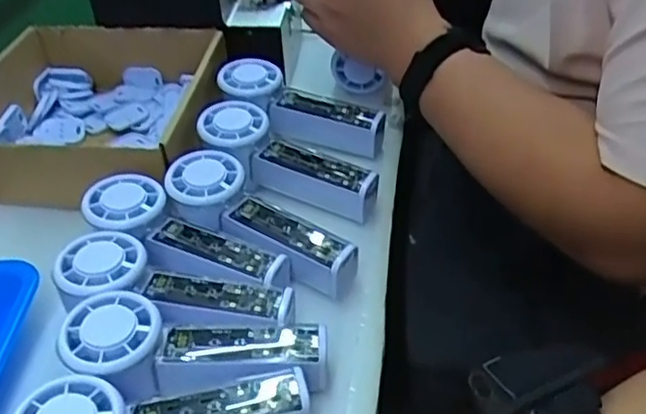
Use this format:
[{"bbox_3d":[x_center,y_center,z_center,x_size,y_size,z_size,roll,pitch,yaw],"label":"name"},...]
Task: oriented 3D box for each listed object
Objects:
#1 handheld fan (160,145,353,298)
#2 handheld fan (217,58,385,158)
[{"bbox_3d":[-0.048,0.007,0.473,0.156,0.034,0.055,31,50,15],"label":"handheld fan"},{"bbox_3d":[-0.022,-0.088,0.579,0.158,0.047,0.051,26,47,10],"label":"handheld fan"}]

